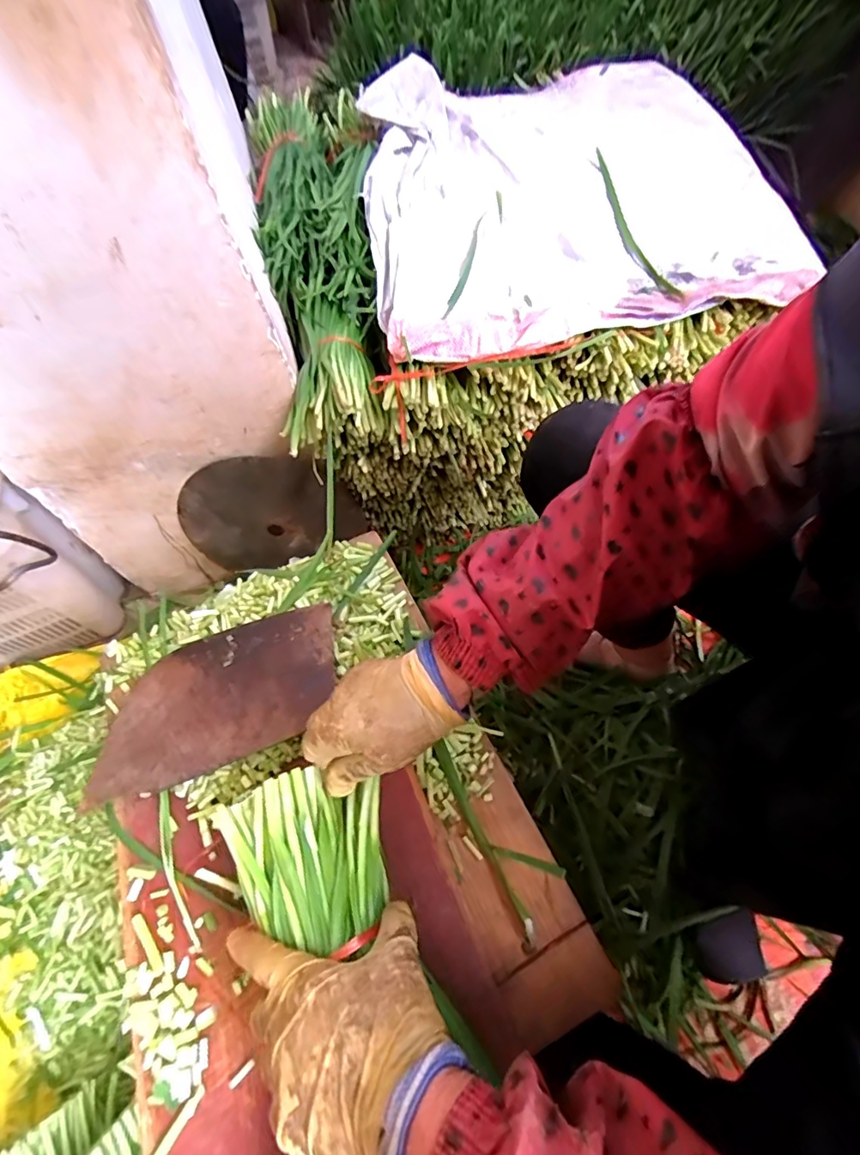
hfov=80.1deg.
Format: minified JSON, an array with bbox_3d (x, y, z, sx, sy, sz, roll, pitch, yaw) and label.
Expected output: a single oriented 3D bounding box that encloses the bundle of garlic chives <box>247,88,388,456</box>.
[{"bbox_3d":[-0.152,-0.487,0.723,0.174,0.088,0.686,-8,70,-2],"label":"bundle of garlic chives"}]

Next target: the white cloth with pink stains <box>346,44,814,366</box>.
[{"bbox_3d":[0.173,-0.544,0.693,0.548,0.105,0.543,-13,59,-1],"label":"white cloth with pink stains"}]

